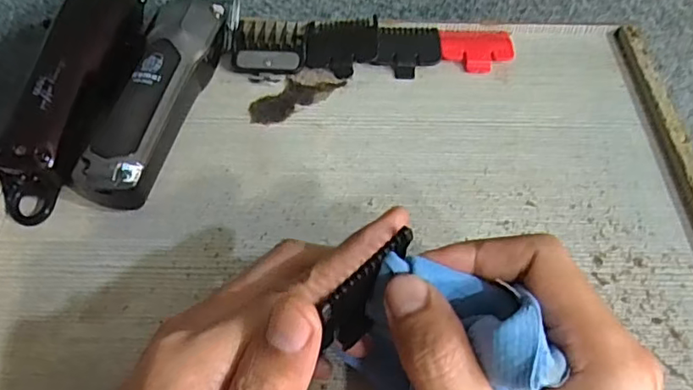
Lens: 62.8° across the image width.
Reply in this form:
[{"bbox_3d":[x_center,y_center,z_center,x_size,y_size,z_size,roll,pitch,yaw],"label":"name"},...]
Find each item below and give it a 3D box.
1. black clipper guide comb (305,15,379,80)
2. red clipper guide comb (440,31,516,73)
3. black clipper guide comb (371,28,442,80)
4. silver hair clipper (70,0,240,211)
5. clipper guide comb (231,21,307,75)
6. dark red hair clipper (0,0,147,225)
[{"bbox_3d":[-0.003,-0.098,0.377,0.047,0.022,0.037,0,52,0],"label":"black clipper guide comb"},{"bbox_3d":[0.089,-0.097,0.386,0.049,0.012,0.030,1,52,2],"label":"red clipper guide comb"},{"bbox_3d":[0.042,-0.097,0.384,0.042,0.015,0.039,9,53,8],"label":"black clipper guide comb"},{"bbox_3d":[-0.107,-0.063,0.340,0.034,0.047,0.165,10,53,8],"label":"silver hair clipper"},{"bbox_3d":[-0.053,-0.101,0.387,0.048,0.012,0.045,-4,52,-3],"label":"clipper guide comb"},{"bbox_3d":[-0.161,-0.066,0.340,0.036,0.054,0.161,7,52,6],"label":"dark red hair clipper"}]

